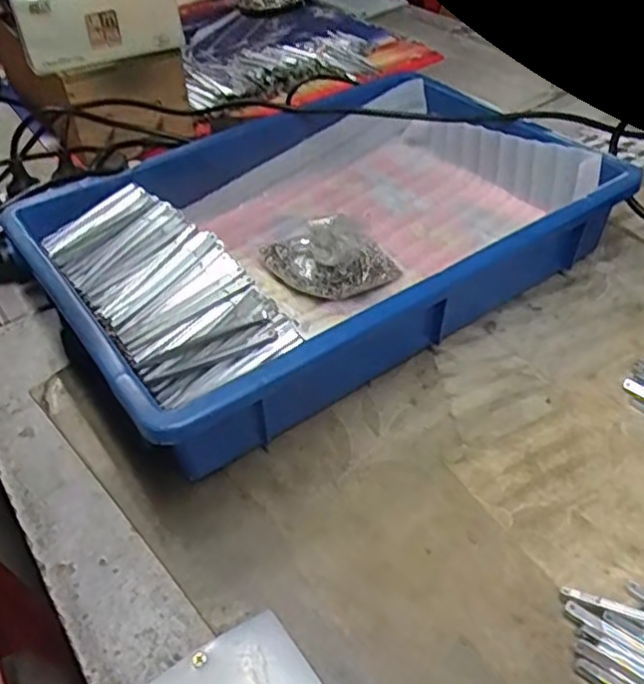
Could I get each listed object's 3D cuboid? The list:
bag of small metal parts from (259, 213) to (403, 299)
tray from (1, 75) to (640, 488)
[{"bbox_3d":[0.005,-0.075,0.523,0.112,0.064,0.049,2,43,5],"label":"bag of small metal parts"},{"bbox_3d":[0.002,-0.083,0.537,0.408,0.094,0.270,-27,48,-24],"label":"tray"}]

